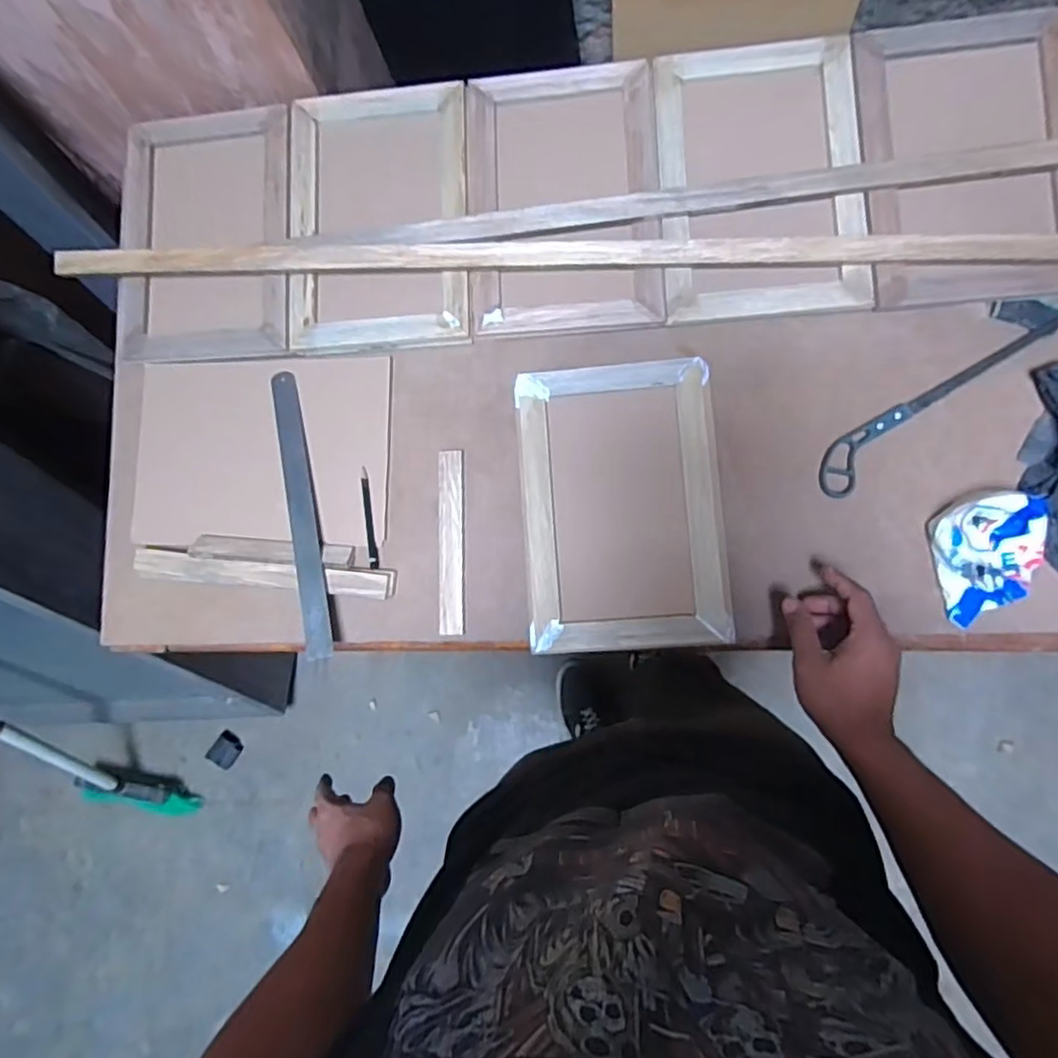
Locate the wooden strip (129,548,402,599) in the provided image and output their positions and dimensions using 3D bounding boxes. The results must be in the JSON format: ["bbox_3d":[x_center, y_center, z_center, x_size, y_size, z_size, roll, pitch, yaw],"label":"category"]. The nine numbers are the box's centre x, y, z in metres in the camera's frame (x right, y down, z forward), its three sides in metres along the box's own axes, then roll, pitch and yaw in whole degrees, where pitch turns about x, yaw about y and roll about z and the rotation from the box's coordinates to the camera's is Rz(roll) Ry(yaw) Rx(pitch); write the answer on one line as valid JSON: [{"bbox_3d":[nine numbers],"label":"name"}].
[{"bbox_3d":[-0.292,0.050,0.708,0.291,0.023,0.030,5,87,7],"label":"wooden strip"}]

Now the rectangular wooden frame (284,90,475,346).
[{"bbox_3d":[-0.173,-0.354,0.727,0.206,0.022,0.296,-2,86,7],"label":"rectangular wooden frame"}]

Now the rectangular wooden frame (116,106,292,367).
[{"bbox_3d":[-0.385,-0.350,0.753,0.212,0.013,0.300,-2,86,7],"label":"rectangular wooden frame"}]

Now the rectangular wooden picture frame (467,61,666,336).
[{"bbox_3d":[0.036,-0.366,0.703,0.206,0.020,0.298,-1,86,7],"label":"rectangular wooden picture frame"}]

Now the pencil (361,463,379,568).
[{"bbox_3d":[-0.175,-0.012,0.710,0.009,0.009,0.111,-9,85,6],"label":"pencil"}]

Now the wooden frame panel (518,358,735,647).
[{"bbox_3d":[0.097,-0.027,0.676,0.202,0.018,0.295,-4,85,7],"label":"wooden frame panel"}]

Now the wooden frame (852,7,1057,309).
[{"bbox_3d":[0.452,-0.380,0.659,0.210,0.021,0.297,-2,86,7],"label":"wooden frame"}]

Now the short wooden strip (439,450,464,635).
[{"bbox_3d":[-0.083,0.014,0.696,0.025,0.016,0.195,-2,86,7],"label":"short wooden strip"}]

